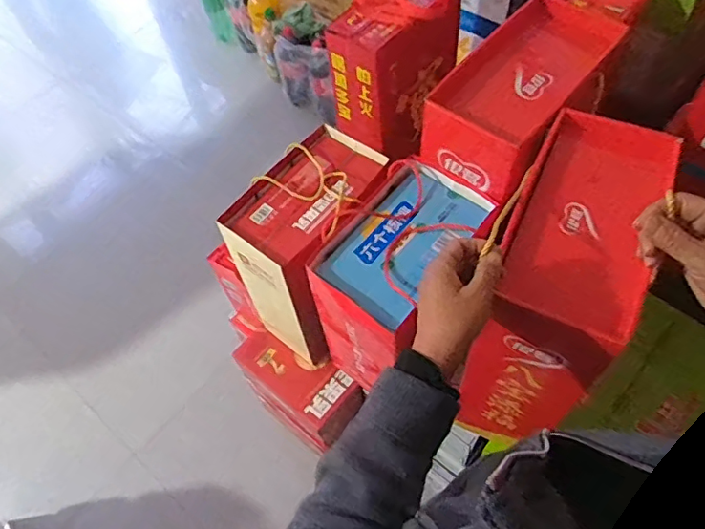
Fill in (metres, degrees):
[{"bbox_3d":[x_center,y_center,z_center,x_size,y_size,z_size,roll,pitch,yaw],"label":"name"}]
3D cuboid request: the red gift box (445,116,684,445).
[{"bbox_3d":[0.258,0.034,0.699,0.135,0.346,0.283,22,62,17],"label":"red gift box"}]

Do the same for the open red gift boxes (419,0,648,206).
[{"bbox_3d":[0.234,-0.240,0.728,0.148,0.088,0.297,32,66,22],"label":"open red gift boxes"}]

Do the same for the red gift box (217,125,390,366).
[{"bbox_3d":[-0.071,-0.018,1.079,0.180,0.391,0.319,29,65,21],"label":"red gift box"}]

